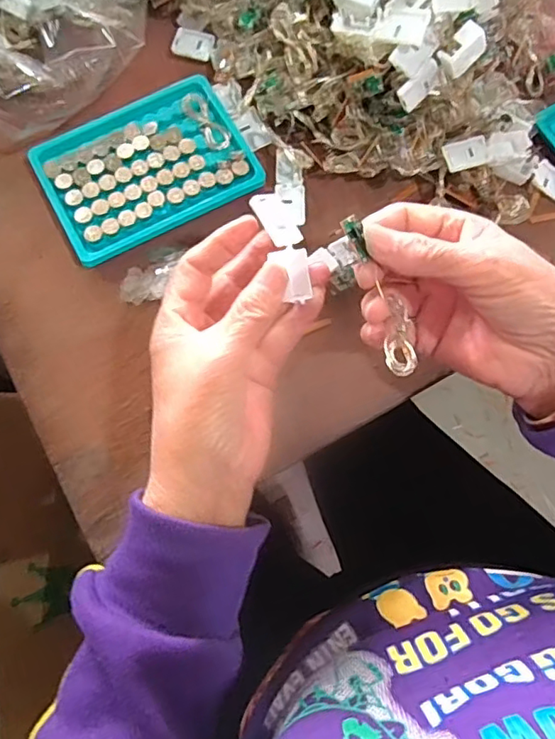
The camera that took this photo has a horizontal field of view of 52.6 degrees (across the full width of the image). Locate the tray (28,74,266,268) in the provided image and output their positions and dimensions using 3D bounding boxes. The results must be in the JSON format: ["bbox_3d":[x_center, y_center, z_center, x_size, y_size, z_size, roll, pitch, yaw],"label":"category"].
[{"bbox_3d":[-0.088,-0.136,0.375,0.131,0.012,0.097,-27,78,-8],"label":"tray"}]

